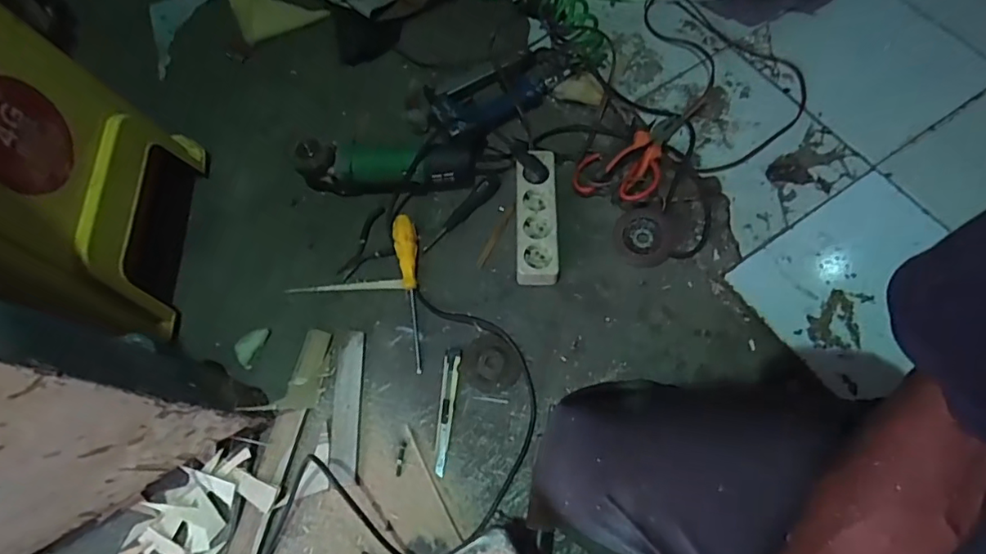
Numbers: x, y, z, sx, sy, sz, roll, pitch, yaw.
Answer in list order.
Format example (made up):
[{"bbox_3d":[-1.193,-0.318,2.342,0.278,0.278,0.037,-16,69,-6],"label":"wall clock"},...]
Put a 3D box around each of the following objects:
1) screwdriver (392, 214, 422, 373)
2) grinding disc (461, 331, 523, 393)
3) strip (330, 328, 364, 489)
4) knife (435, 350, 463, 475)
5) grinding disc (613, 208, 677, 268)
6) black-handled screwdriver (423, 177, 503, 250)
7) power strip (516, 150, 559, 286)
[{"bbox_3d":[-0.114,0.021,0.749,0.032,0.028,0.221,-7,79,-1],"label":"screwdriver"},{"bbox_3d":[-0.005,0.113,0.712,0.072,0.007,0.076,-1,66,2],"label":"grinding disc"},{"bbox_3d":[-0.186,0.161,0.691,0.036,0.011,0.188,-3,66,1],"label":"strip"},{"bbox_3d":[-0.060,0.166,0.687,0.021,0.006,0.155,6,66,5],"label":"knife"},{"bbox_3d":[0.216,-0.058,0.778,0.083,0.012,0.092,15,67,9],"label":"grinding disc"},{"bbox_3d":[-0.042,-0.099,0.786,0.022,0.024,0.159,33,71,15],"label":"black-handled screwdriver"},{"bbox_3d":[0.062,-0.085,0.775,0.058,0.039,0.200,0,66,2],"label":"power strip"}]

